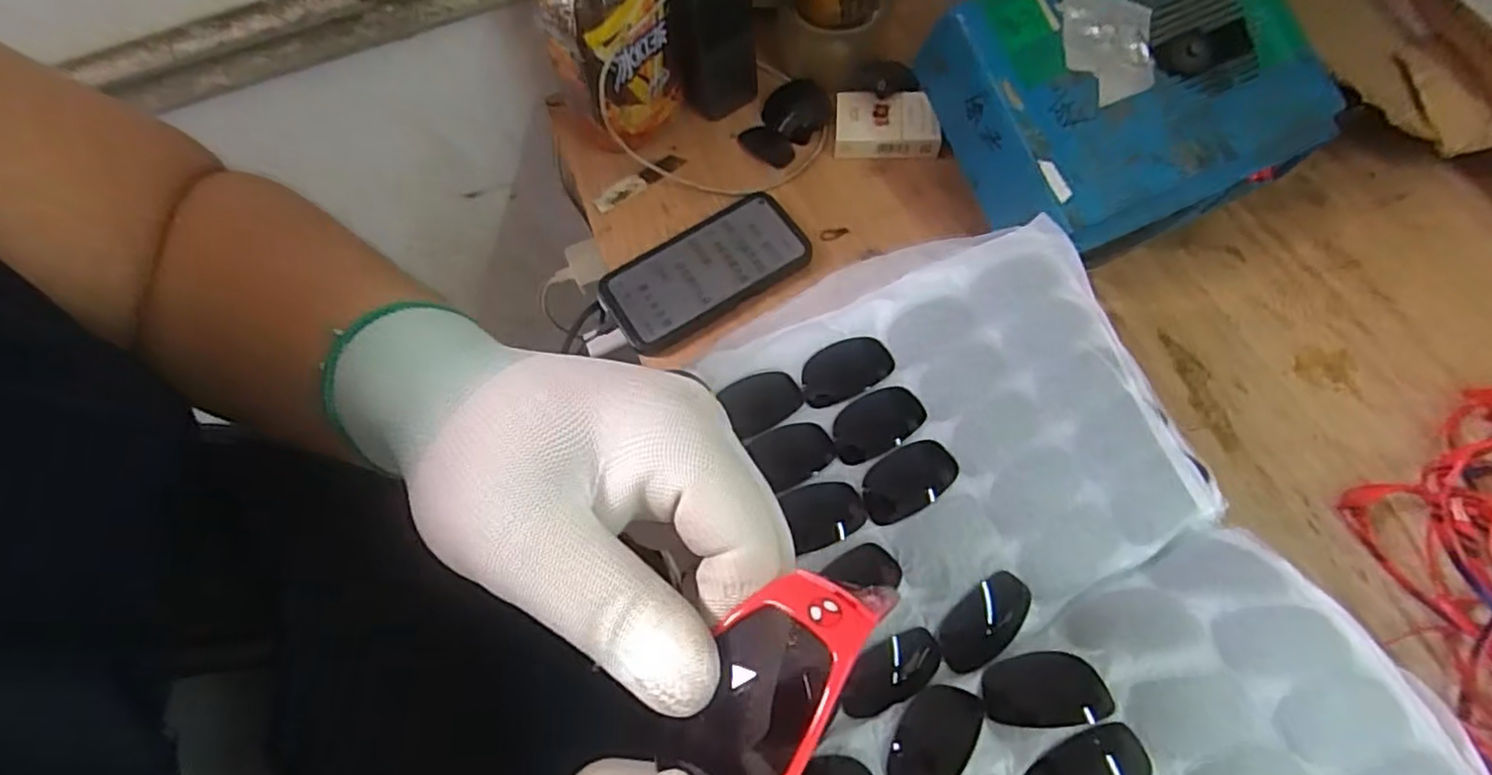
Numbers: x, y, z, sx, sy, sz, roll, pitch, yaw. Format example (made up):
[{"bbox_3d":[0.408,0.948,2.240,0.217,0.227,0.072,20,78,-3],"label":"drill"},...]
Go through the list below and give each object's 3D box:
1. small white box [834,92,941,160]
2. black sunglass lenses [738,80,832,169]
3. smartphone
[{"bbox_3d":[0.121,-0.227,0.601,0.086,0.028,0.053,1,65,3],"label":"small white box"},{"bbox_3d":[0.039,-0.240,0.627,0.055,0.025,0.083,39,73,18],"label":"black sunglass lenses"},{"bbox_3d":[-0.033,-0.095,0.557,0.161,0.015,0.081,-31,67,-11],"label":"smartphone"}]

